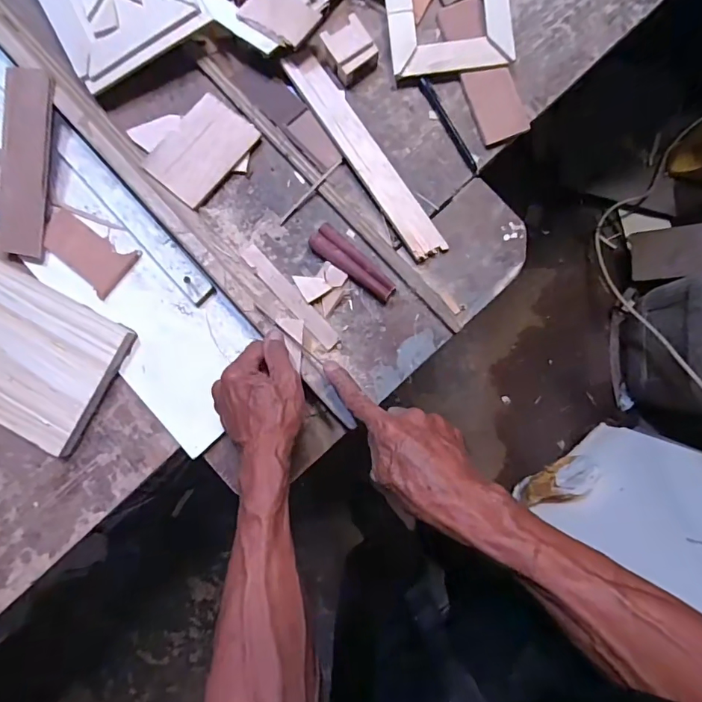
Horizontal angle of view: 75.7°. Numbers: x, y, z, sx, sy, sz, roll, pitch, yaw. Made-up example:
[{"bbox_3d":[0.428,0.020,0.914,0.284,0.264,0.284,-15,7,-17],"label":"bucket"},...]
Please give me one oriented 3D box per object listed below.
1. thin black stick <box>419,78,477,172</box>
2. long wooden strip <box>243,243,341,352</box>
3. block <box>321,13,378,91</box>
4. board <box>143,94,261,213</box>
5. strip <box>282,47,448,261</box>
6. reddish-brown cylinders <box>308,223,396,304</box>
[{"bbox_3d":[0.108,-0.250,0.498,0.011,0.011,0.115,-31,91,-2],"label":"thin black stick"},{"bbox_3d":[-0.063,-0.057,0.468,0.020,0.007,0.137,-40,83,-18],"label":"long wooden strip"},{"bbox_3d":[0.001,-0.325,0.490,0.047,0.026,0.051,-32,91,-2],"label":"block"},{"bbox_3d":[-0.157,-0.210,0.472,0.075,0.010,0.104,41,88,-1],"label":"board"},{"bbox_3d":[0.015,-0.216,0.491,0.044,0.008,0.265,-32,86,-17],"label":"strip"},{"bbox_3d":[0.000,-0.089,0.468,0.100,0.013,0.031,45,88,-1],"label":"reddish-brown cylinders"}]

